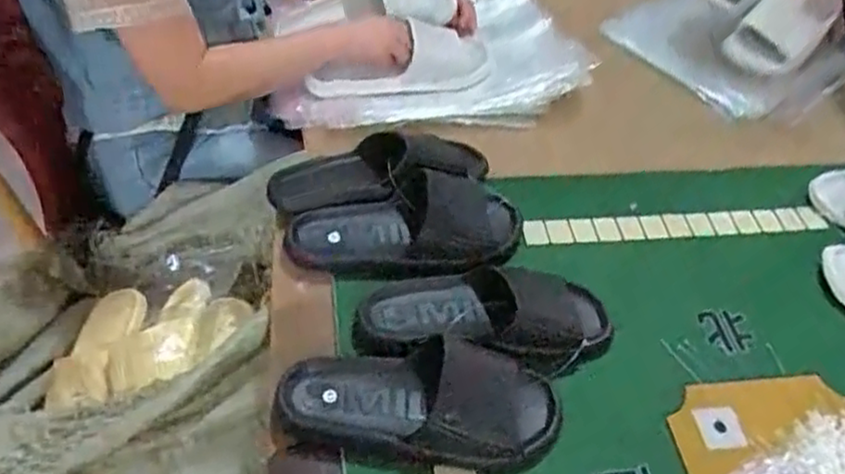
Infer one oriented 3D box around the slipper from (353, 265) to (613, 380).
[{"bbox_3d":[0.069,0.076,0.772,0.274,0.070,0.119,8,46,4],"label":"slipper"}]

